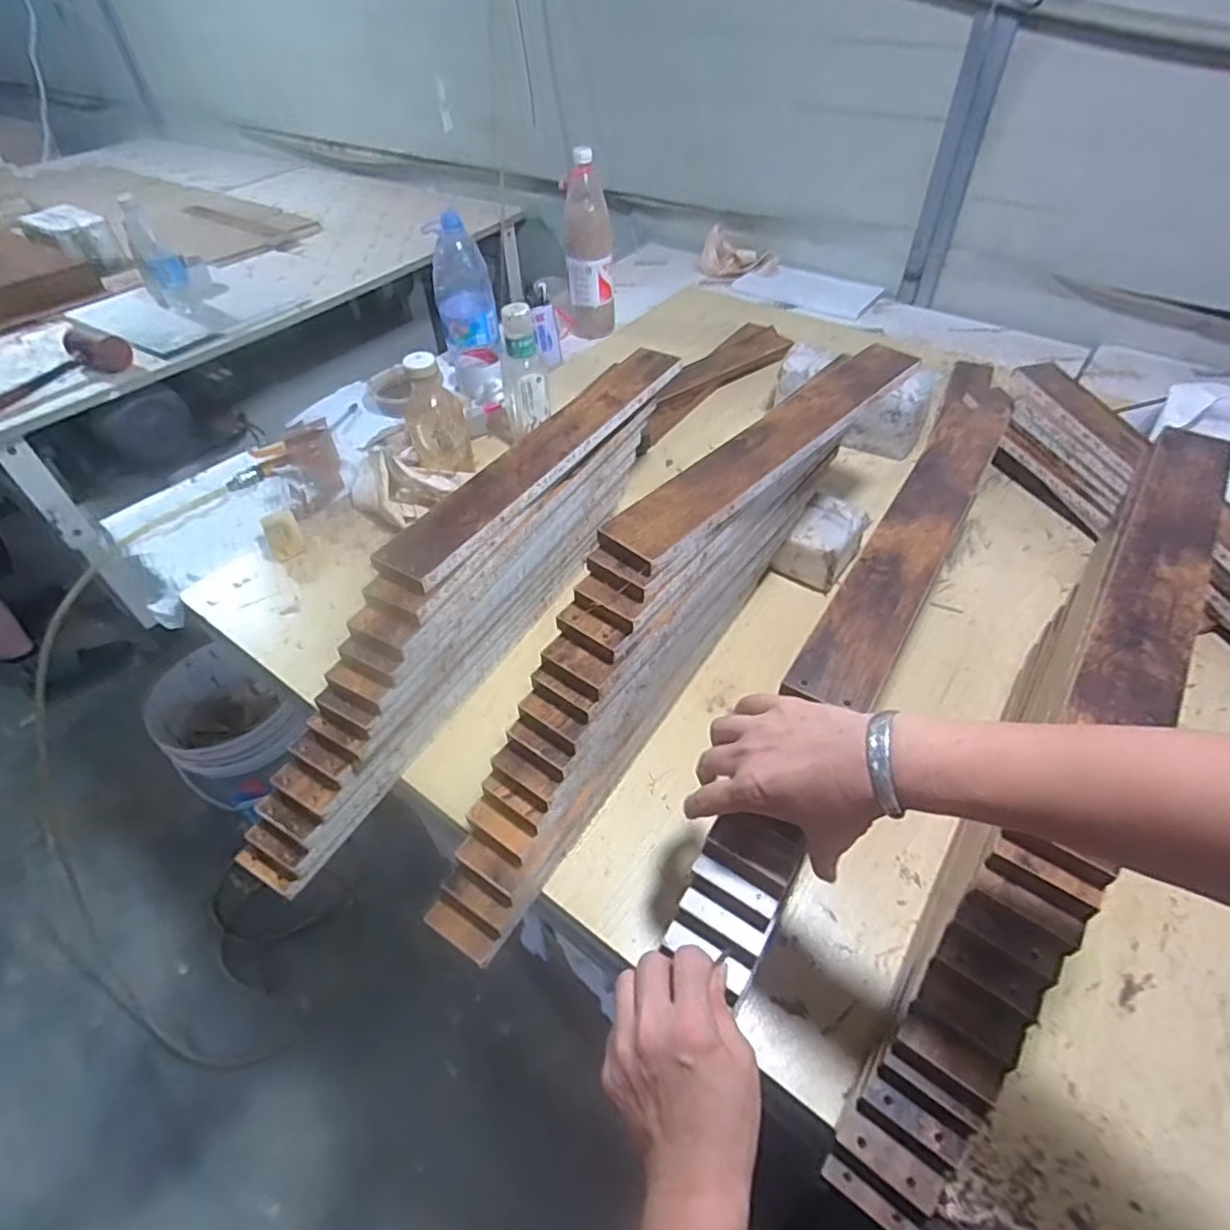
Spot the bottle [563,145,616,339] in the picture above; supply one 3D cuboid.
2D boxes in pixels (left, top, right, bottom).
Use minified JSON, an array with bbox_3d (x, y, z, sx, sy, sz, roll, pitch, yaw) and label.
[{"bbox_3d":[-0.048,-0.694,1.226,0.091,0.284,0.081,-5,47,-3],"label":"bottle"}]

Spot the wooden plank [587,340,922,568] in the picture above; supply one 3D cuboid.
[{"bbox_3d":[0.169,-0.181,0.638,0.063,0.019,0.478,32,56,28],"label":"wooden plank"}]

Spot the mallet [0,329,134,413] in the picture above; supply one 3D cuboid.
[{"bbox_3d":[-1.004,-0.427,1.148,0.090,0.059,0.264,16,50,17],"label":"mallet"}]

